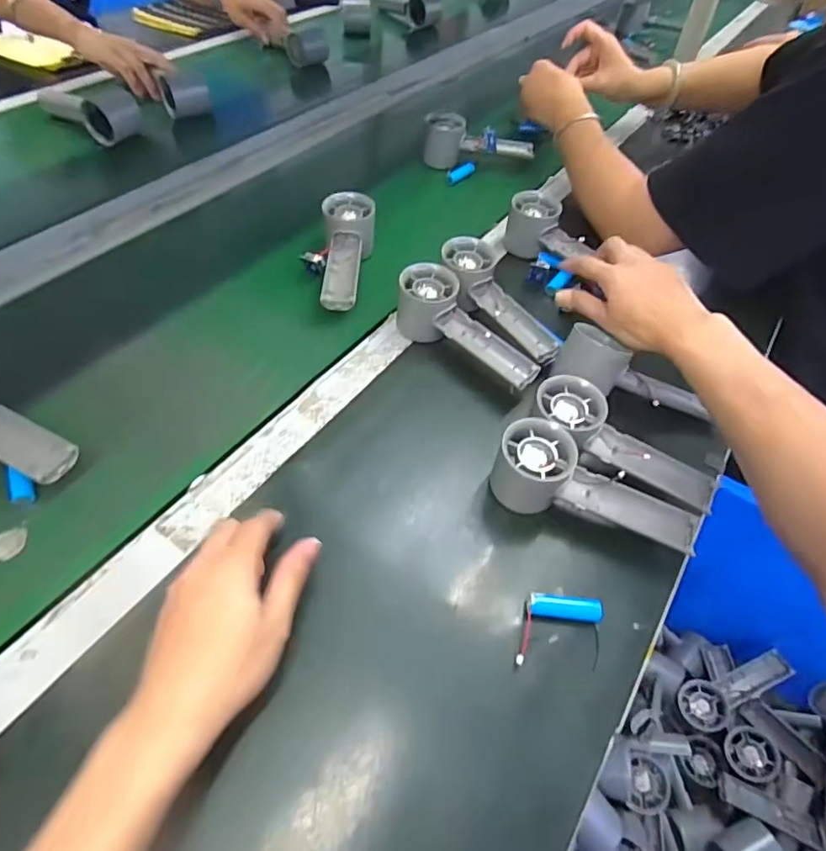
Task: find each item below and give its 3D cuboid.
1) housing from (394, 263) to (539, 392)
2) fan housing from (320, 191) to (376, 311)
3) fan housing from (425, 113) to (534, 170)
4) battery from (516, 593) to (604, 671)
[{"bbox_3d":[0.051,-0.091,0.506,0.153,0.063,0.056,33,59,20],"label":"housing"},{"bbox_3d":[-0.070,-0.181,0.562,0.053,0.058,0.141,0,54,-2],"label":"fan housing"},{"bbox_3d":[0.094,-0.394,0.744,0.151,0.059,0.046,6,54,2],"label":"fan housing"},{"bbox_3d":[0.104,0.146,0.372,0.061,0.016,0.047,5,54,1],"label":"battery"}]

